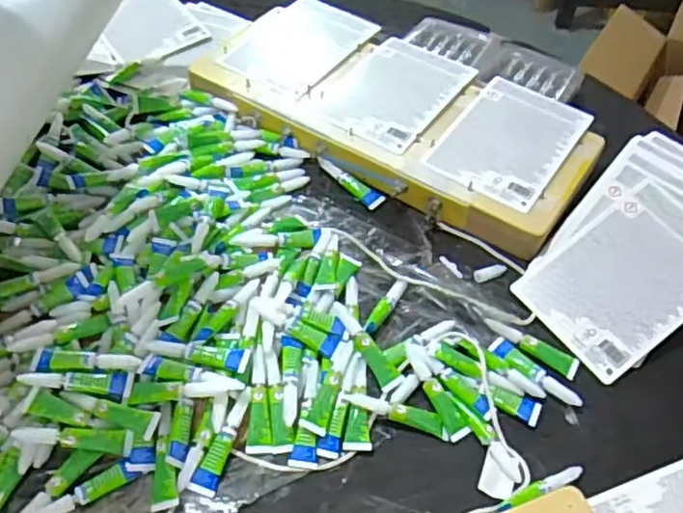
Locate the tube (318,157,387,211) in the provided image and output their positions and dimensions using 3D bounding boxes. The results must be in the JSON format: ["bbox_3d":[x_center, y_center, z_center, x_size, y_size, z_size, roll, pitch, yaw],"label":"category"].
[{"bbox_3d":[0.010,-0.076,0.671,0.017,0.012,0.083,-33,60,-26],"label":"tube"}]

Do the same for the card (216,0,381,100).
[{"bbox_3d":[-0.046,-0.248,0.763,0.118,0.004,0.171,29,55,19],"label":"card"}]

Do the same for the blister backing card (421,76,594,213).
[{"bbox_3d":[0.174,-0.121,0.673,0.115,0.010,0.174,29,58,20],"label":"blister backing card"}]

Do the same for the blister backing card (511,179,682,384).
[{"bbox_3d":[0.250,0.016,0.578,0.167,0.005,0.116,-37,62,-6],"label":"blister backing card"}]

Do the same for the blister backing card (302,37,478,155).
[{"bbox_3d":[0.057,-0.180,0.712,0.117,0.008,0.172,31,56,20],"label":"blister backing card"}]

